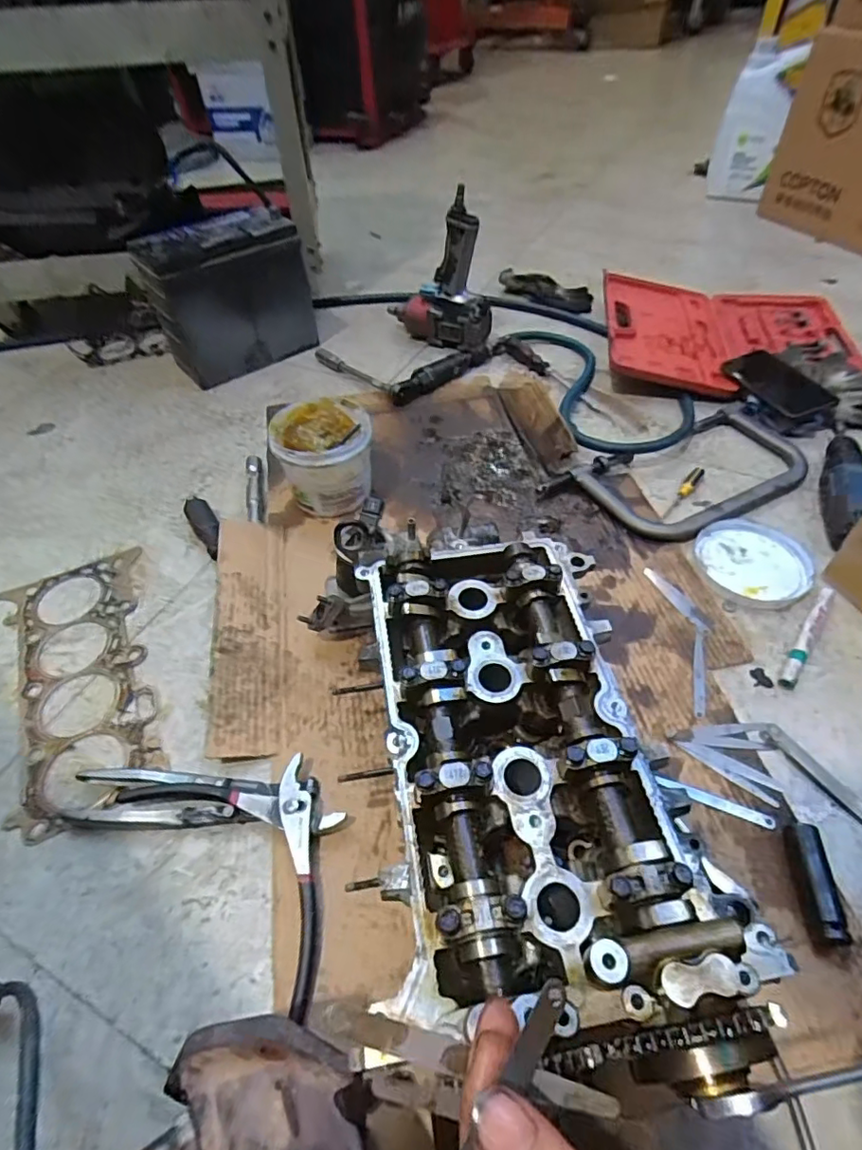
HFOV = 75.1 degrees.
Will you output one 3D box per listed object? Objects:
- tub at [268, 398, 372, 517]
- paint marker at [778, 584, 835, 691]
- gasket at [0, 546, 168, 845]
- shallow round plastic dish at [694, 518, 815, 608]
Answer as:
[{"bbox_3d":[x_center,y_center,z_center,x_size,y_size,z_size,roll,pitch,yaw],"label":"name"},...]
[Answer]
[{"bbox_3d":[-0.131,-0.146,0.714,0.113,0.107,0.122,-6,50,-1],"label":"tub"},{"bbox_3d":[0.387,0.060,0.574,0.015,0.013,0.145,30,58,26],"label":"paint marker"},{"bbox_3d":[-0.368,0.101,0.587,0.141,0.006,0.323,-22,52,-15],"label":"gasket"},{"bbox_3d":[0.369,-0.015,0.643,0.121,0.008,0.124,14,52,15],"label":"shallow round plastic dish"}]

